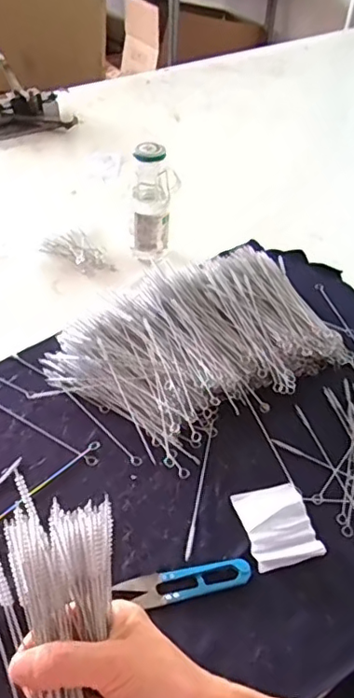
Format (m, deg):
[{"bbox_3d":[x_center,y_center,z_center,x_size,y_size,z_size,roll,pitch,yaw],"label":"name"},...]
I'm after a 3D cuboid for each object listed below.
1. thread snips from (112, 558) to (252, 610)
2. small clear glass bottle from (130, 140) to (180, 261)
[{"bbox_3d":[0.007,0.204,0.497,0.118,0.013,0.029,-8,46,-12],"label":"thread snips"},{"bbox_3d":[-0.037,-0.211,0.807,0.057,0.154,0.057,19,47,15],"label":"small clear glass bottle"}]

